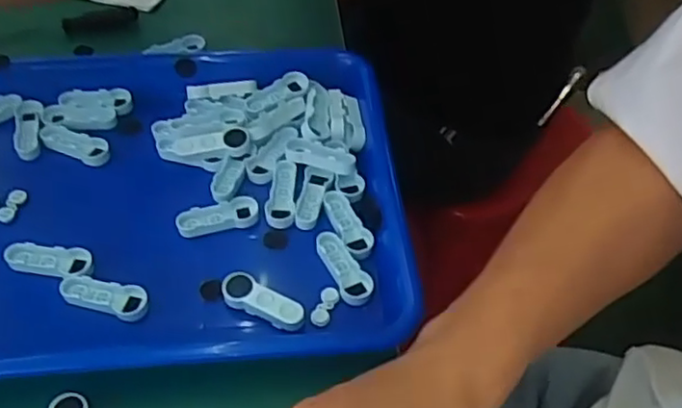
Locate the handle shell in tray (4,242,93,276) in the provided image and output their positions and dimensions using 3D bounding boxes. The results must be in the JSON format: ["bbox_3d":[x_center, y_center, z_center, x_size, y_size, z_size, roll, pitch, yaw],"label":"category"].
[{"bbox_3d":[-0.172,0.032,0.391,0.048,0.008,0.018,7,51,5],"label":"handle shell in tray"}]

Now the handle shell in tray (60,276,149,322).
[{"bbox_3d":[-0.134,0.052,0.377,0.050,0.006,0.019,11,51,8],"label":"handle shell in tray"}]

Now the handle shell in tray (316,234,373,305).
[{"bbox_3d":[0.001,0.038,0.397,0.019,0.007,0.051,-24,55,-19],"label":"handle shell in tray"}]

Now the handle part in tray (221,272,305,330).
[{"bbox_3d":[-0.044,0.056,0.376,0.051,0.009,0.018,25,54,18],"label":"handle part in tray"}]

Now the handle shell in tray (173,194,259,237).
[{"bbox_3d":[-0.077,0.008,0.415,0.050,0.008,0.020,-8,51,-8],"label":"handle shell in tray"}]

